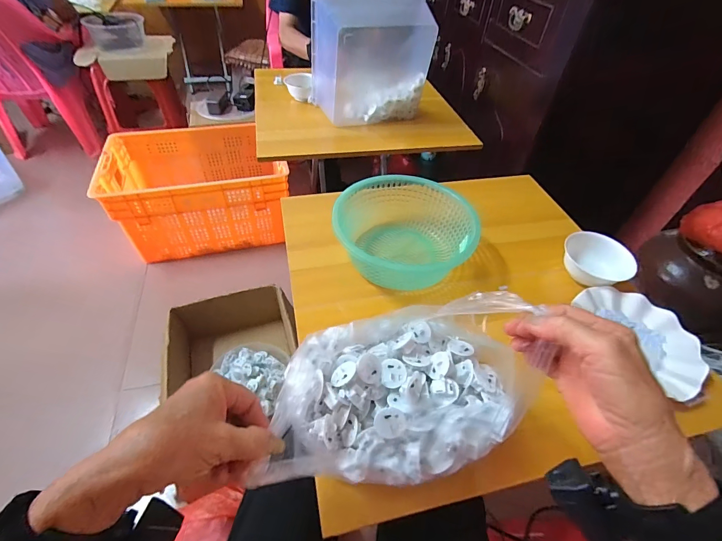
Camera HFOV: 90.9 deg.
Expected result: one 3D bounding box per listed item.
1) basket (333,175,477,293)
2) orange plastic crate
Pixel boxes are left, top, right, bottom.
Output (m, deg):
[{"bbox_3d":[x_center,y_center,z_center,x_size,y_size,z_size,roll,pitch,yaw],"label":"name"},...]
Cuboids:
[{"bbox_3d":[0.074,-0.064,0.626,0.225,0.097,0.210,9,48,4],"label":"basket"},{"bbox_3d":[-0.579,-0.306,1.328,0.553,0.302,0.395,-10,49,-13],"label":"orange plastic crate"}]

